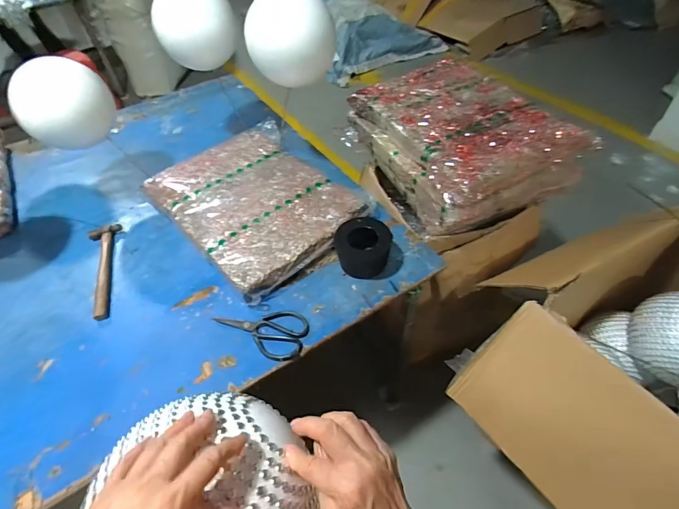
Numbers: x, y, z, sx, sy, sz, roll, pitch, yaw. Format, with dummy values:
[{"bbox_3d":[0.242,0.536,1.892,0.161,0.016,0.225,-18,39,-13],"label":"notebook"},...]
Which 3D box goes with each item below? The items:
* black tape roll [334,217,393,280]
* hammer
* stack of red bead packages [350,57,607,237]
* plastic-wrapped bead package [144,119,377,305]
[{"bbox_3d":[0.049,-0.016,0.809,0.113,0.082,0.101,27,55,26],"label":"black tape roll"},{"bbox_3d":[-0.520,0.027,0.861,0.063,0.027,0.272,-16,48,-10],"label":"hammer"},{"bbox_3d":[0.306,-0.309,1.050,0.406,0.162,0.521,-21,50,-15],"label":"stack of red bead packages"},{"bbox_3d":[-0.202,-0.138,0.964,0.373,0.061,0.506,-33,53,-24],"label":"plastic-wrapped bead package"}]

